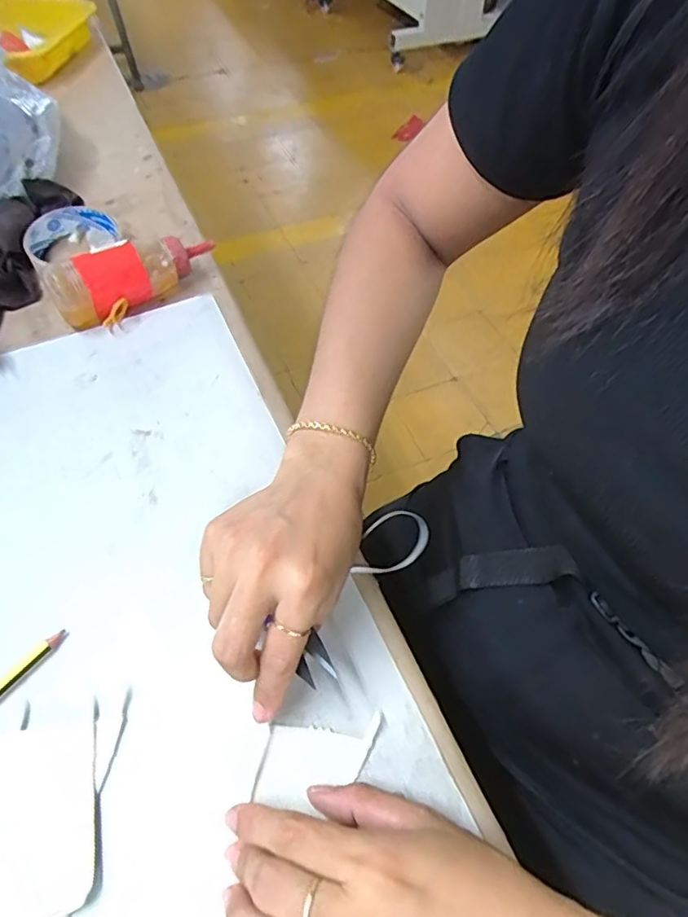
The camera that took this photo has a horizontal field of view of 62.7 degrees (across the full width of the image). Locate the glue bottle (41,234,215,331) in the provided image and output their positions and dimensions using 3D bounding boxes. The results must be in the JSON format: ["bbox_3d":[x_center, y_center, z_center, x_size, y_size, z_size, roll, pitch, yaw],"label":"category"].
[{"bbox_3d":[-0.173,-0.156,0.475,0.138,0.046,0.046,-31,61,-21],"label":"glue bottle"}]

